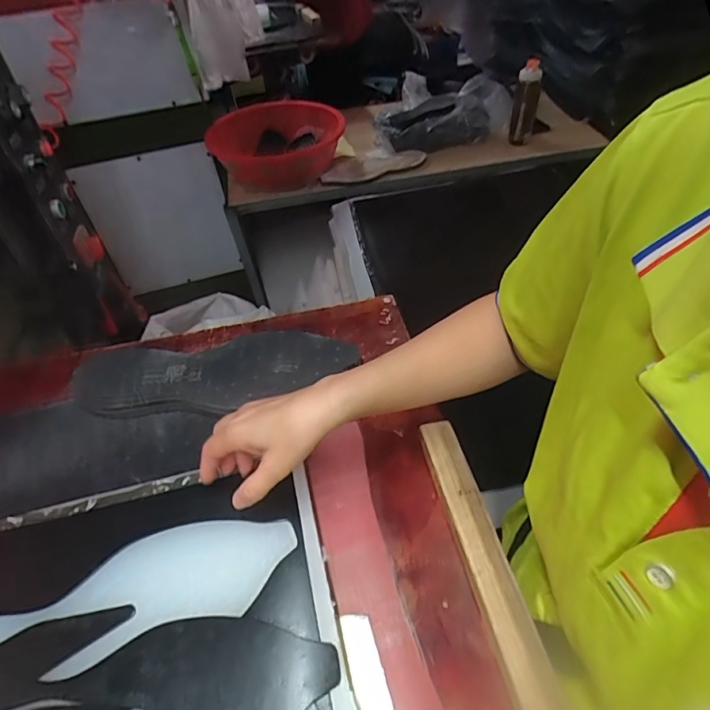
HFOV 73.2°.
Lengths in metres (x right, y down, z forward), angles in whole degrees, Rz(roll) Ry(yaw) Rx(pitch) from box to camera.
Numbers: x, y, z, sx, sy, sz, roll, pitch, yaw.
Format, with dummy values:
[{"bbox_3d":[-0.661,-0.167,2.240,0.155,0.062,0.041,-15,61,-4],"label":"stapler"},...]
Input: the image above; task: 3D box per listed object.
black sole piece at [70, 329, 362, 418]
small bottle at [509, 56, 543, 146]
[{"bbox_3d":[-0.173,0.019,0.577,0.340,0.020,0.108,-5,47,4],"label":"black sole piece"},{"bbox_3d":[0.506,-0.740,1.417,0.072,0.229,0.066,13,49,17],"label":"small bottle"}]

